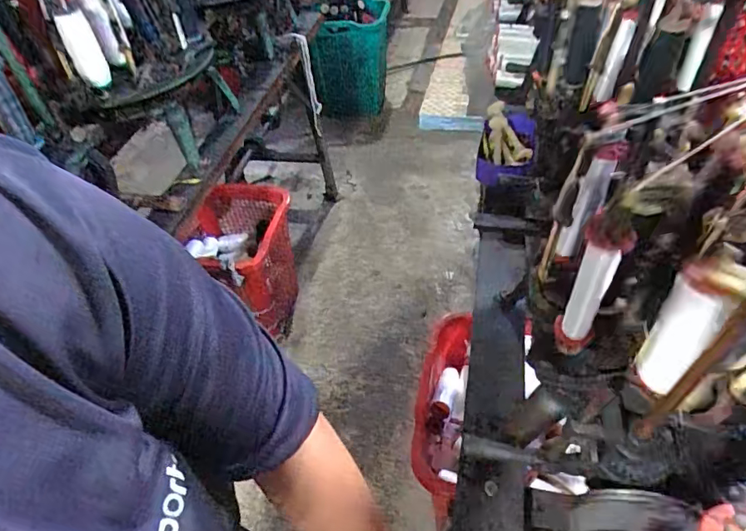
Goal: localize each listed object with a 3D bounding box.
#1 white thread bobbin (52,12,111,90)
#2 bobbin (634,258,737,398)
[{"bbox_3d":[-0.518,-0.383,0.919,0.054,0.134,0.054,-25,48,-19],"label":"white thread bobbin"},{"bbox_3d":[0.279,0.064,0.467,0.043,0.170,0.041,32,56,32],"label":"bobbin"}]

